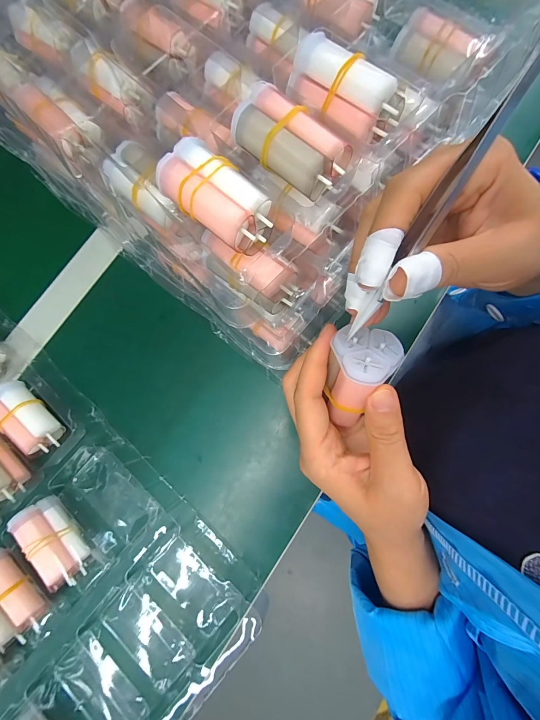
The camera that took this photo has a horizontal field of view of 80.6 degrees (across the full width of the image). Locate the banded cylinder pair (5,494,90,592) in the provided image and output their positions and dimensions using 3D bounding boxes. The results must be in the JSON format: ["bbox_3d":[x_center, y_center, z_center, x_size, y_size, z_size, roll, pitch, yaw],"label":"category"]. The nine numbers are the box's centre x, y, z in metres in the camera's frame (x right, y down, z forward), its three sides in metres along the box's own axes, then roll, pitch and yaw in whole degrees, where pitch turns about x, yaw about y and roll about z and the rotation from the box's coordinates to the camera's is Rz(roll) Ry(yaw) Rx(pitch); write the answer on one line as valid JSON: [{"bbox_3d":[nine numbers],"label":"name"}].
[{"bbox_3d":[-0.171,0.144,0.254,0.028,0.028,0.067,-40,78,-3],"label":"banded cylinder pair"}]

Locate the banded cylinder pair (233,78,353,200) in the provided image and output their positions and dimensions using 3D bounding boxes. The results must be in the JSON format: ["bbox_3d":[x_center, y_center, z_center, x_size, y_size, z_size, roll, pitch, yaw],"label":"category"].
[{"bbox_3d":[0.011,-0.122,0.180,0.066,0.019,0.030,39,85,11],"label":"banded cylinder pair"}]

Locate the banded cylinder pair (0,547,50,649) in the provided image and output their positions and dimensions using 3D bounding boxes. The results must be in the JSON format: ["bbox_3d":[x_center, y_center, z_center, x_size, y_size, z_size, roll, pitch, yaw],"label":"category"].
[{"bbox_3d":[-0.201,0.179,0.243,0.067,0.025,0.034,38,84,11],"label":"banded cylinder pair"}]

